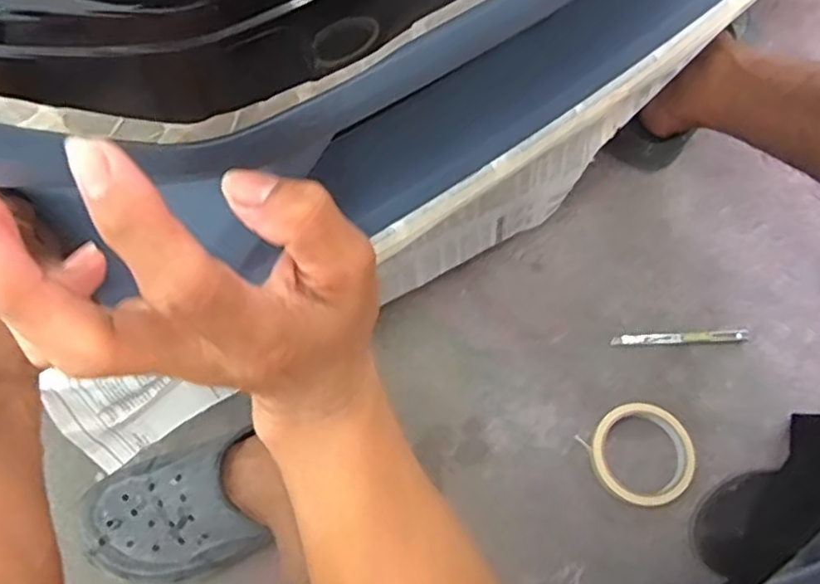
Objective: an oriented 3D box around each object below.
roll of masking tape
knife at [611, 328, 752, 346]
[{"bbox_3d":[0.230,0.160,0.646,0.101,0.023,0.094,-1,69,1],"label":"roll of masking tape"},{"bbox_3d":[0.288,0.049,0.699,0.148,0.006,0.015,-3,69,0],"label":"knife"}]

